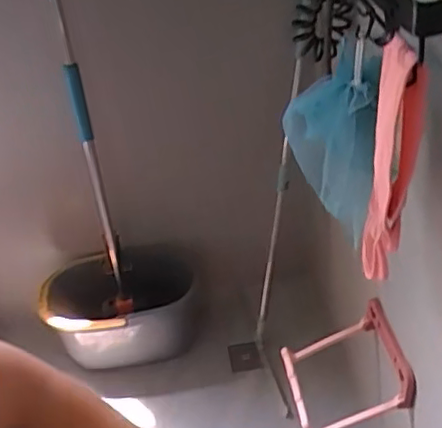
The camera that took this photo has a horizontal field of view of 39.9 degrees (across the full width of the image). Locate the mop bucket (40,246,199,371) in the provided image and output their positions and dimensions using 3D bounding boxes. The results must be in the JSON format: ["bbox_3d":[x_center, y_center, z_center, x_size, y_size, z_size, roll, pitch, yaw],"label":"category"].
[{"bbox_3d":[-0.272,0.266,1.685,0.397,0.266,0.232,-15,41,-10],"label":"mop bucket"}]

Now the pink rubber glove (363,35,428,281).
[{"bbox_3d":[0.225,-0.058,0.810,0.068,0.350,0.056,10,43,18],"label":"pink rubber glove"}]

